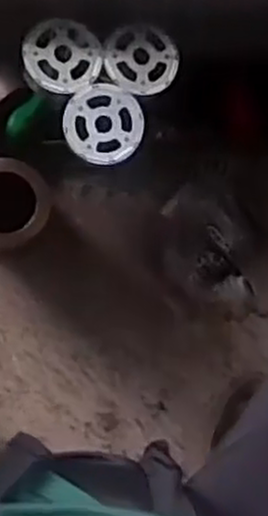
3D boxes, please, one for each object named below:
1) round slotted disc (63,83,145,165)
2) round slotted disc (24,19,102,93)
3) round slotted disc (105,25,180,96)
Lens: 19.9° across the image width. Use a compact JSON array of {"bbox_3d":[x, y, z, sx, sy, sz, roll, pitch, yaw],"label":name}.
[{"bbox_3d":[-0.020,-0.088,0.503,0.052,0.006,0.051,1,85,-7],"label":"round slotted disc"},{"bbox_3d":[-0.046,-0.131,0.500,0.051,0.008,0.047,1,85,-7],"label":"round slotted disc"},{"bbox_3d":[0.006,-0.134,0.513,0.052,0.010,0.047,-37,90,-8],"label":"round slotted disc"}]

